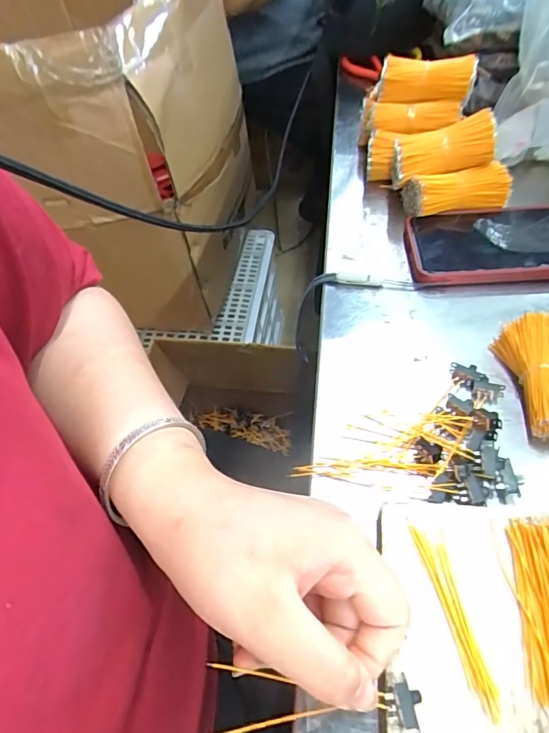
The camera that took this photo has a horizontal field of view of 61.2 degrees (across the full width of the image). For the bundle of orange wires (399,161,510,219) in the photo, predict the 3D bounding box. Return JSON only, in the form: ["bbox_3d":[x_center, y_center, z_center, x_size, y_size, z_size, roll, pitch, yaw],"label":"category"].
[{"bbox_3d":[0.161,-0.153,0.403,0.088,0.029,0.032,-7,54,0],"label":"bundle of orange wires"}]

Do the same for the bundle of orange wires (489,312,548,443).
[{"bbox_3d":[0.169,0.007,0.293,0.036,0.031,0.080,-7,54,0],"label":"bundle of orange wires"}]

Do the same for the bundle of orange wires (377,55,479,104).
[{"bbox_3d":[0.141,-0.266,0.431,0.081,0.029,0.033,17,58,17],"label":"bundle of orange wires"}]

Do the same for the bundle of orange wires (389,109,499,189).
[{"bbox_3d":[0.146,-0.185,0.400,0.082,0.041,0.032,-11,54,-2],"label":"bundle of orange wires"}]

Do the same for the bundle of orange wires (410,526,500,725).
[{"bbox_3d":[0.085,0.115,0.217,0.013,0.004,0.079,-11,54,-2],"label":"bundle of orange wires"}]

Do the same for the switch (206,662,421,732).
[{"bbox_3d":[0.016,0.138,0.192,0.089,0.006,0.026,3,54,-5],"label":"switch"}]

